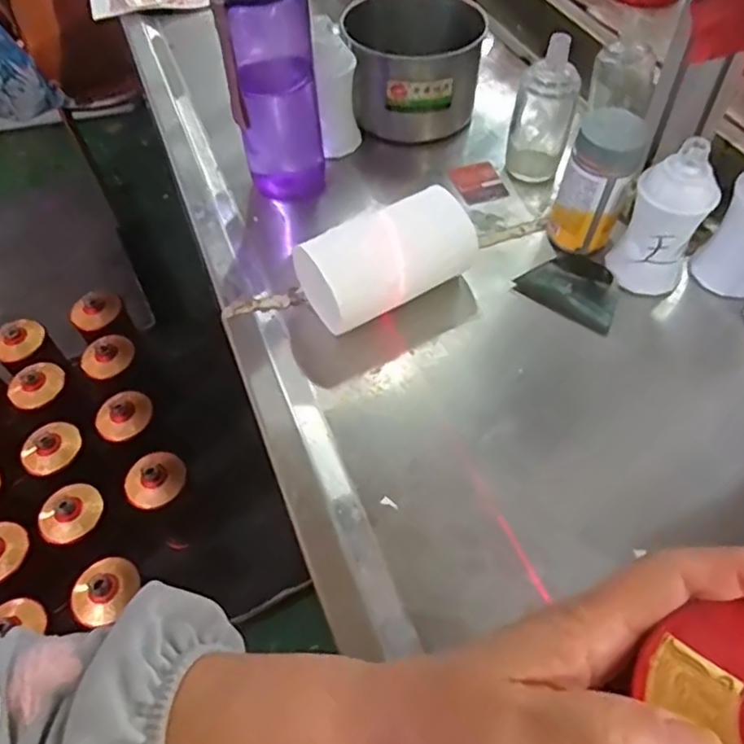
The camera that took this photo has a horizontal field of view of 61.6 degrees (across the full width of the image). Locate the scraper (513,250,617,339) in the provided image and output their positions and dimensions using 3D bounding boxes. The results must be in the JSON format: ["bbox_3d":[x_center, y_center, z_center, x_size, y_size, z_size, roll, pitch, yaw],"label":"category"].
[{"bbox_3d":[0.168,-0.070,0.512,0.081,0.017,0.055,35,64,25],"label":"scraper"}]

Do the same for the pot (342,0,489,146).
[{"bbox_3d":[0.040,-0.295,0.624,0.136,0.102,0.109,5,55,8],"label":"pot"}]

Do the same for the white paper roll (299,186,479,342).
[{"bbox_3d":[0.018,-0.090,0.484,0.147,0.056,0.056,-32,59,-17],"label":"white paper roll"}]

